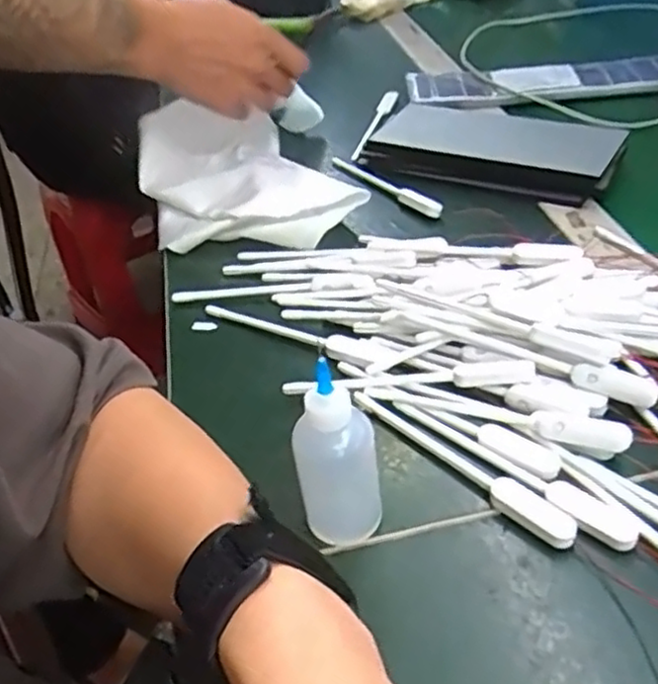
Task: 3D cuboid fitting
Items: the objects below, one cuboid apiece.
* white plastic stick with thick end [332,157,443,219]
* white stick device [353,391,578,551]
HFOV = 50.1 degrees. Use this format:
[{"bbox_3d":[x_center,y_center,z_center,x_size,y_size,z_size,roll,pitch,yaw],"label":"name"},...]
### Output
[{"bbox_3d":[0.044,-0.137,0.602,0.013,0.008,0.139,-31,45,-23],"label":"white plastic stick with thick end"},{"bbox_3d":[0.065,0.061,0.372,0.016,0.008,0.143,-36,47,-27],"label":"white stick device"}]

